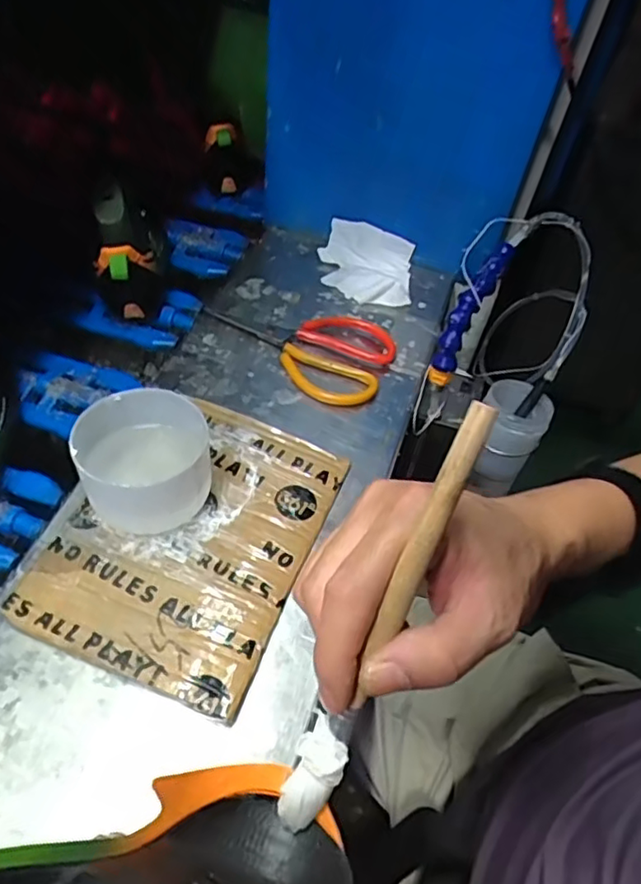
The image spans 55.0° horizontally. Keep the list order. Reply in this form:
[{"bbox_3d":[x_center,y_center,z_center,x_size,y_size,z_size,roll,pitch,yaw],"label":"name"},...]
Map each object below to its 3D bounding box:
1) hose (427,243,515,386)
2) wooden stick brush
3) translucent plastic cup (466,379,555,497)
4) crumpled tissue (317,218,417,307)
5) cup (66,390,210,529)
[{"bbox_3d":[0.143,-0.125,0.593,0.024,0.043,0.146,30,97,18],"label":"hose"},{"bbox_3d":[0.021,0.070,0.229,0.019,0.183,0.008,24,12,14],"label":"wooden stick brush"},{"bbox_3d":[0.214,-0.006,0.703,0.068,0.112,0.070,10,48,-2],"label":"translucent plastic cup"},{"bbox_3d":[0.053,-0.209,0.708,0.104,0.027,0.110,12,48,-1],"label":"crumpled tissue"},{"bbox_3d":[-0.131,0.017,0.457,0.086,0.075,0.082,6,48,-6],"label":"cup"}]

